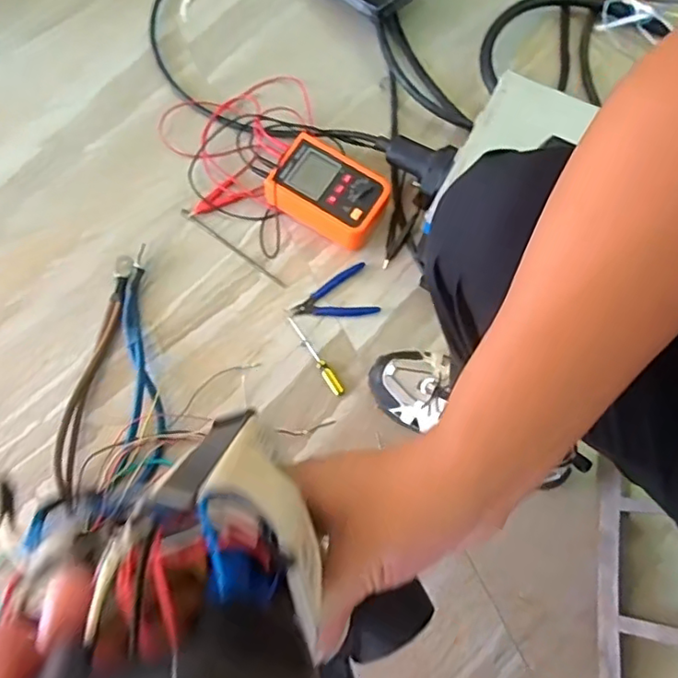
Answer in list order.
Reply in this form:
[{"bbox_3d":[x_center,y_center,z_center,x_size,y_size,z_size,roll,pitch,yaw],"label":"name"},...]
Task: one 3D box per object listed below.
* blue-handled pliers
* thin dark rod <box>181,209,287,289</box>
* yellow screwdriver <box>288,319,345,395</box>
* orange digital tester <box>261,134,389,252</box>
[{"bbox_3d":[-0.010,-0.059,0.847,0.118,0.010,0.080,-19,75,-4],"label":"blue-handled pliers"},{"bbox_3d":[-0.154,-0.134,0.870,0.195,0.009,0.012,36,78,10],"label":"thin dark rod"},{"bbox_3d":[-0.033,0.022,0.817,0.016,0.016,0.131,-32,76,-8],"label":"yellow screwdriver"},{"bbox_3d":[-0.014,-0.213,0.866,0.164,0.059,0.110,34,77,10],"label":"orange digital tester"}]

